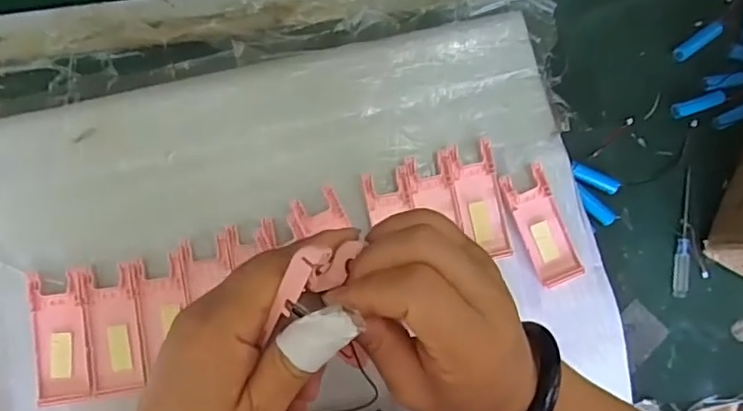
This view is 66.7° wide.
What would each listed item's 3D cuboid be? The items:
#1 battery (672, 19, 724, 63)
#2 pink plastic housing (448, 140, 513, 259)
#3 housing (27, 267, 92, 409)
[{"bbox_3d":[0.314,-0.158,0.538,0.054,0.013,0.015,-36,91,-8],"label":"battery"},{"bbox_3d":[0.094,-0.004,0.487,0.038,0.007,0.100,-12,87,-8],"label":"pink plastic housing"},{"bbox_3d":[-0.245,0.105,0.444,0.038,0.006,0.102,-5,86,-8],"label":"housing"}]

